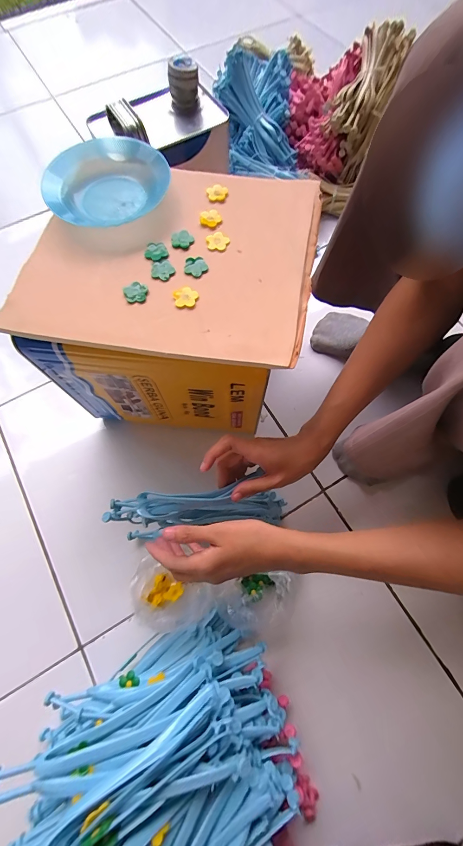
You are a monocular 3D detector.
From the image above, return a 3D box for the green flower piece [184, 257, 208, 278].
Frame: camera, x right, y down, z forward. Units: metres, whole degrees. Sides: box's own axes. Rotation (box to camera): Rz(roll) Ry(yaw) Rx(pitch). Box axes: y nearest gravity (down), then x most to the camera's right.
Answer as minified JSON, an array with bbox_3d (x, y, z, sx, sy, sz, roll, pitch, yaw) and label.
[{"bbox_3d":[-0.035,-0.155,0.314,0.022,0.004,0.021,0,71,0],"label":"green flower piece"}]

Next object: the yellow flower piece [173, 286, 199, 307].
[{"bbox_3d":[-0.044,-0.121,0.303,0.023,0.004,0.021,0,71,0],"label":"yellow flower piece"}]

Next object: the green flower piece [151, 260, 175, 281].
[{"bbox_3d":[-0.069,-0.151,0.313,0.022,0.004,0.021,0,71,0],"label":"green flower piece"}]

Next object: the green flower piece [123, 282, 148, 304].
[{"bbox_3d":[-0.092,-0.126,0.305,0.022,0.006,0.021,0,71,0],"label":"green flower piece"}]

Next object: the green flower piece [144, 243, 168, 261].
[{"bbox_3d":[-0.076,-0.173,0.319,0.023,0.004,0.020,-37,75,-12],"label":"green flower piece"}]

